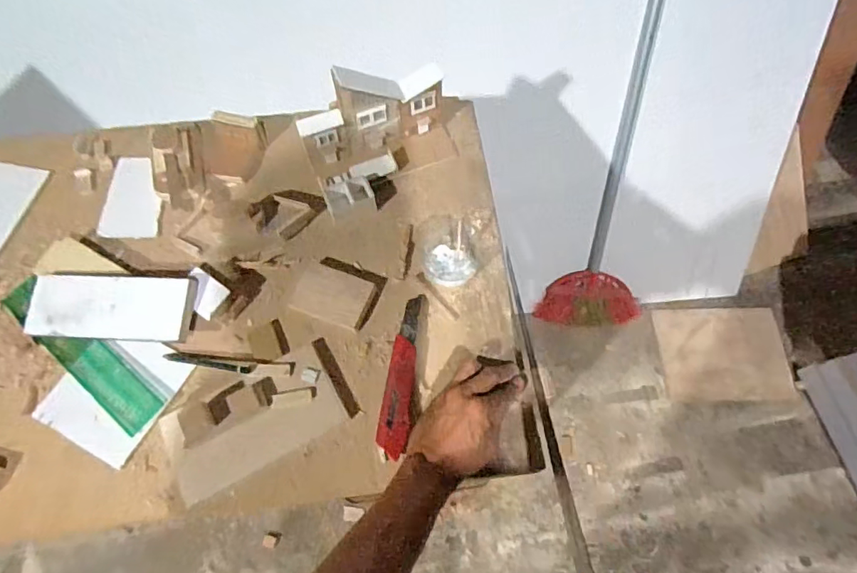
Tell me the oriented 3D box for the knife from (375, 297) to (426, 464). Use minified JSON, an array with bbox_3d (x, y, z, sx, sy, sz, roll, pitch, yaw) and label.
[{"bbox_3d":[-0.028,0.092,0.564,0.030,0.020,0.182,7,64,4],"label":"knife"}]

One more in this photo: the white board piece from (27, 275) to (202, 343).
[{"bbox_3d":[-0.344,0.024,0.550,0.171,0.013,0.069,1,85,1],"label":"white board piece"}]

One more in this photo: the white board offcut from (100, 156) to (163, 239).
[{"bbox_3d":[-0.379,-0.118,0.656,0.072,0.011,0.121,0,69,1],"label":"white board offcut"}]

